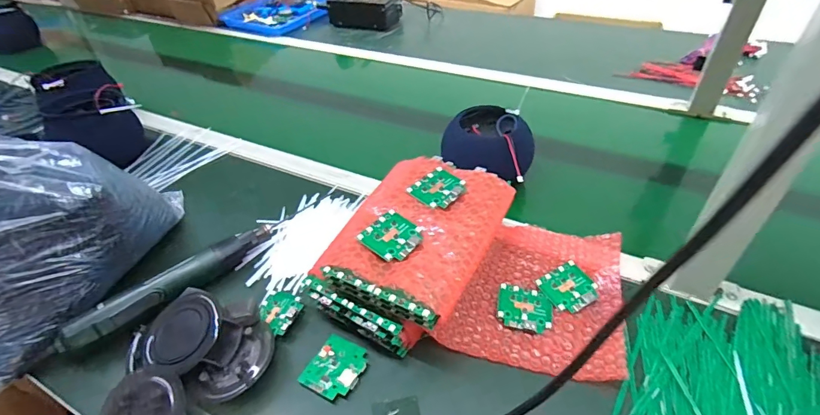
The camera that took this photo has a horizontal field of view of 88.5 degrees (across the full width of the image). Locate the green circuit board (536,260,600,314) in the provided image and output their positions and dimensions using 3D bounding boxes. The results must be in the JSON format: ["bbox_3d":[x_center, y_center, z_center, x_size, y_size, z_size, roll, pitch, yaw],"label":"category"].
[{"bbox_3d":[0.183,0.091,0.483,0.056,0.009,0.053,-23,45,-19],"label":"green circuit board"}]

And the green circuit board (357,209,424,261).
[{"bbox_3d":[-0.017,0.029,0.437,0.052,0.009,0.058,24,49,28],"label":"green circuit board"}]

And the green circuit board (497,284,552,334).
[{"bbox_3d":[0.128,0.112,0.467,0.056,0.008,0.052,6,43,12],"label":"green circuit board"}]

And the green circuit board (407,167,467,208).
[{"bbox_3d":[0.034,-0.021,0.491,0.057,0.010,0.054,-35,50,-29],"label":"green circuit board"}]

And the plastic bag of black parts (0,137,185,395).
[{"bbox_3d":[-0.415,0.016,0.473,0.258,0.186,0.209,-28,47,-23],"label":"plastic bag of black parts"}]

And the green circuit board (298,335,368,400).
[{"bbox_3d":[-0.076,0.165,0.433,0.054,0.014,0.059,15,46,20],"label":"green circuit board"}]

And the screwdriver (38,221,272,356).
[{"bbox_3d":[-0.279,0.090,0.494,0.256,0.030,0.039,-33,49,-27],"label":"screwdriver"}]

